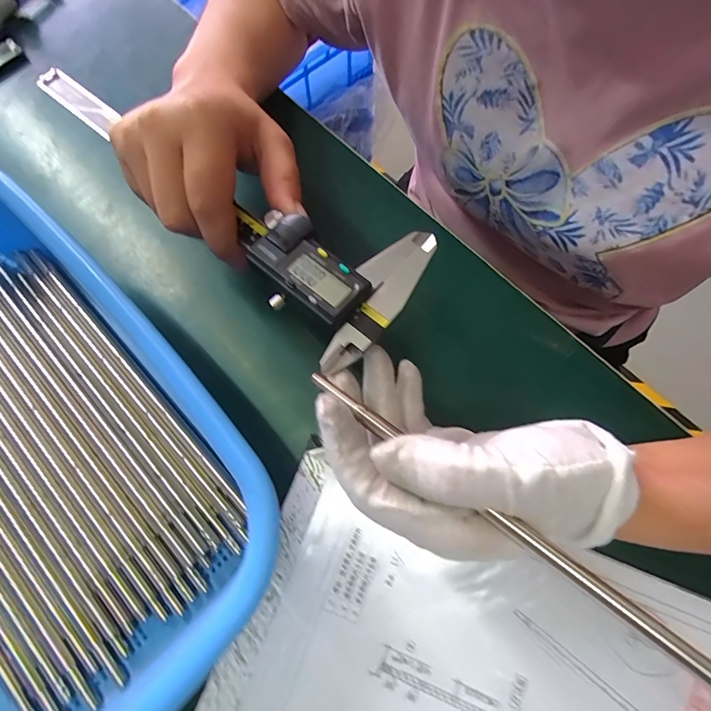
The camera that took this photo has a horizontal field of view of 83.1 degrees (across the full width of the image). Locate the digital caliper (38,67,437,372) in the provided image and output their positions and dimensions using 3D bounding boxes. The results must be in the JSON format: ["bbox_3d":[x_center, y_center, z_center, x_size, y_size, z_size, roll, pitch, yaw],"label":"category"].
[{"bbox_3d":[-0.082,-0.100,0.220,0.269,0.014,0.078,38,77,17],"label":"digital caliper"}]

